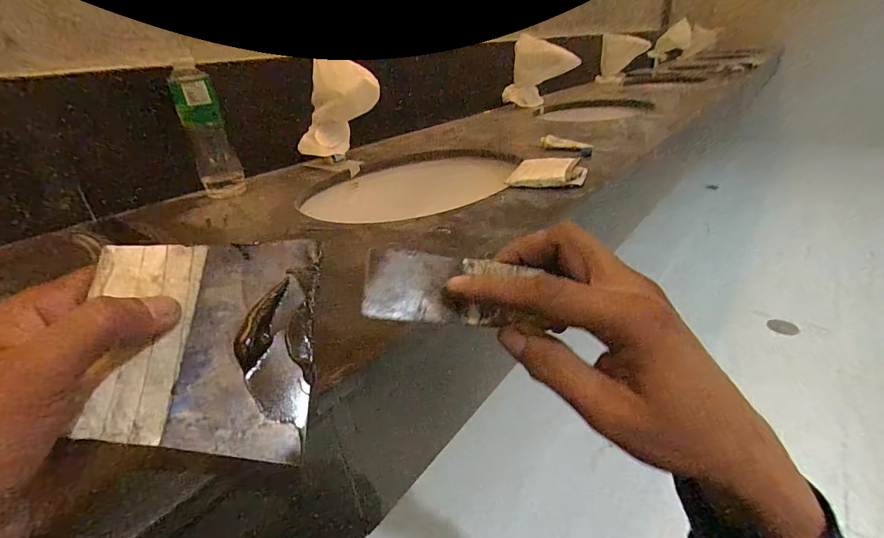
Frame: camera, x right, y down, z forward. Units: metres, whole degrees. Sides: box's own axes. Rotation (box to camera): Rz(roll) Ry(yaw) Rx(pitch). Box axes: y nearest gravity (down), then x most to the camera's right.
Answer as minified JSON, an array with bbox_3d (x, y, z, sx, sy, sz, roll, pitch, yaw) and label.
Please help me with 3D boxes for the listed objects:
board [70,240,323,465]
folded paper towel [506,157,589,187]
[{"bbox_3d":[-0.109,0.032,0.187,0.093,0.005,0.104,3,64,-16],"label":"board"},{"bbox_3d":[0.164,-0.148,0.613,0.104,0.028,0.091,10,32,25],"label":"folded paper towel"}]

